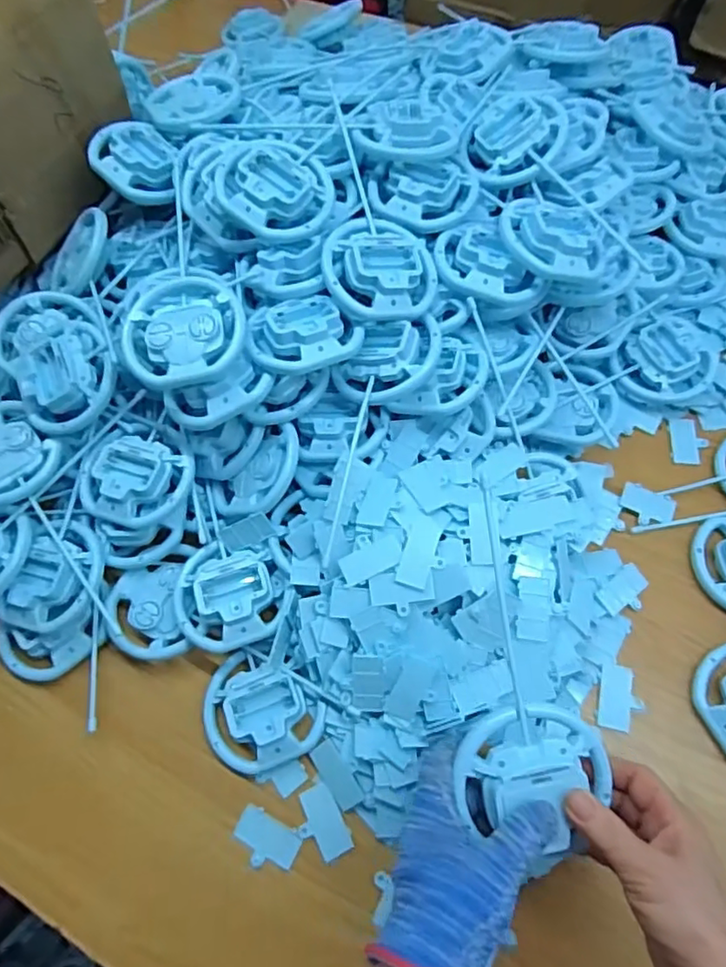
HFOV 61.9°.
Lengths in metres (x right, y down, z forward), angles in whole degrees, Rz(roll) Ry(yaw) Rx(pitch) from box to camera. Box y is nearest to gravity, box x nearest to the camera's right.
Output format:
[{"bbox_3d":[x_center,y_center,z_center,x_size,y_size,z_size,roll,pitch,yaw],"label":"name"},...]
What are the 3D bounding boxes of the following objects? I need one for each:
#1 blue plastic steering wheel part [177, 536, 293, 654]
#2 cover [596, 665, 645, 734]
[{"bbox_3d":[-0.113,0.095,0.521,0.102,0.021,0.091,-3,64,2],"label":"blue plastic steering wheel part"},{"bbox_3d":[0.215,0.180,0.506,0.034,0.004,0.051,14,65,10],"label":"cover"}]

